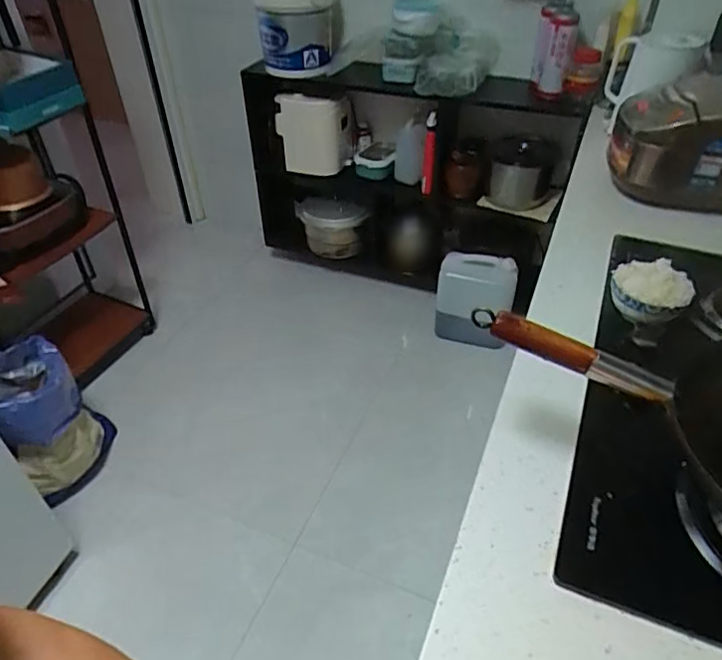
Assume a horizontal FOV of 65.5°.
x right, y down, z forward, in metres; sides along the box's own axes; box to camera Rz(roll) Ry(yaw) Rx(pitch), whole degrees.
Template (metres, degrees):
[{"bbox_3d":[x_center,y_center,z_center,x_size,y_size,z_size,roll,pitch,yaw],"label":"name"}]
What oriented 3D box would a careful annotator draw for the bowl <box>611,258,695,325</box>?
[{"bbox_3d":[0.443,-0.062,0.858,0.114,0.058,0.094,16,47,27],"label":"bowl"}]

